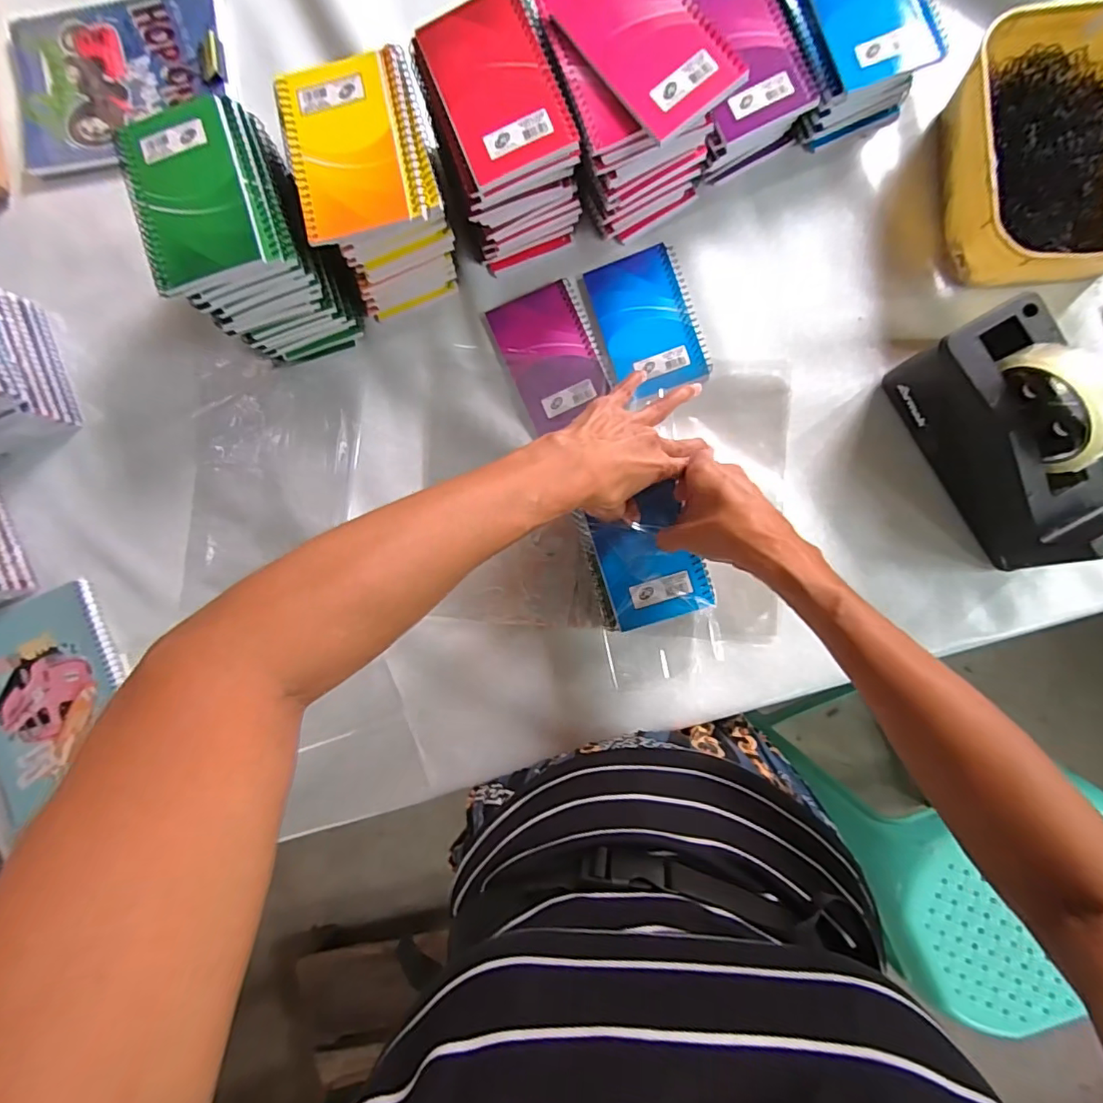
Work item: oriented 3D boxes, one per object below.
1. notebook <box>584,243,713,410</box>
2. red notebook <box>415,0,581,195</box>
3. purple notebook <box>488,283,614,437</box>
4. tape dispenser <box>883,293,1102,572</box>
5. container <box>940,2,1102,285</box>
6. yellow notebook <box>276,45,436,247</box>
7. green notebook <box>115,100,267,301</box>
[{"bbox_3d":[0.091,-0.213,0.493,0.088,0.009,0.136,-17,88,4],"label":"notebook"},{"bbox_3d":[-0.041,-0.345,0.391,0.083,0.010,0.130,-21,88,4],"label":"red notebook"},{"bbox_3d":[0.002,-0.185,0.498,0.084,0.006,0.125,-23,88,4],"label":"purple notebook"},{"bbox_3d":[0.372,-0.090,0.415,0.077,0.118,0.195,-32,87,3],"label":"tape dispenser"},{"bbox_3d":[0.423,-0.325,0.437,0.166,0.066,0.204,-2,89,4],"label":"container"},{"bbox_3d":[-0.149,-0.306,0.401,0.097,0.017,0.133,-12,88,4],"label":"yellow notebook"},{"bbox_3d":[-0.269,-0.266,0.393,0.084,0.011,0.130,-17,88,4],"label":"green notebook"}]

